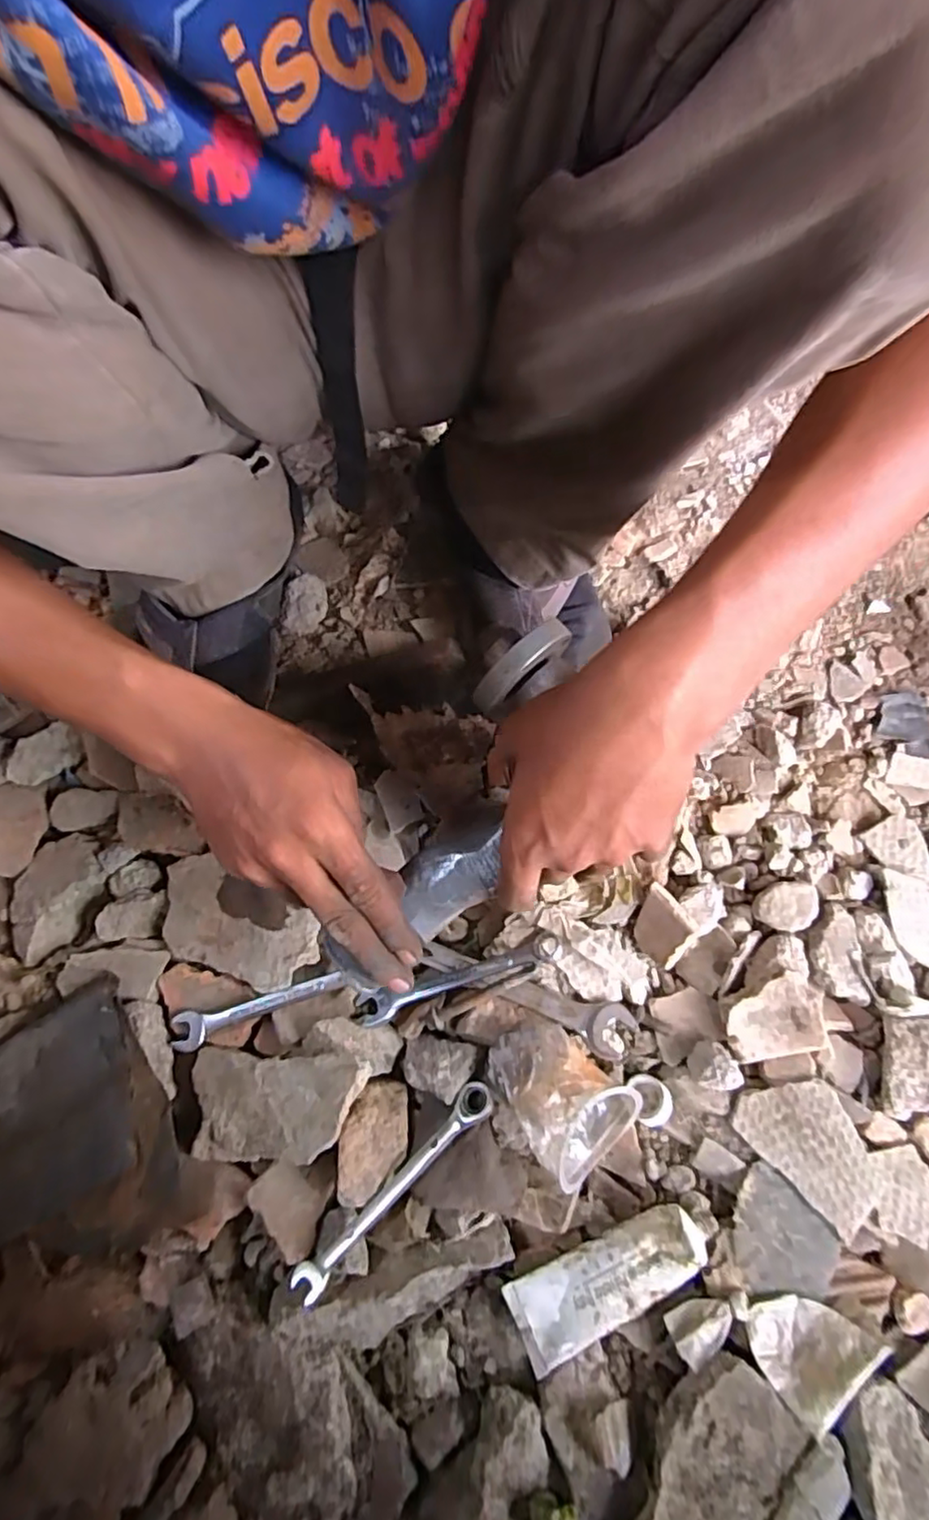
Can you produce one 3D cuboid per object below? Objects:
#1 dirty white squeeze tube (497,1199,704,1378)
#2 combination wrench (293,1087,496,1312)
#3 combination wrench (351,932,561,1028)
[{"bbox_3d":[0.086,0.310,0.380,0.118,0.015,0.045,-24,72,-7],"label":"dirty white squeeze tube"},{"bbox_3d":[-0.042,0.263,0.396,0.154,0.008,0.020,-42,75,-12],"label":"combination wrench"},{"bbox_3d":[-0.007,0.150,0.439,0.151,0.012,0.024,-22,71,8],"label":"combination wrench"}]

